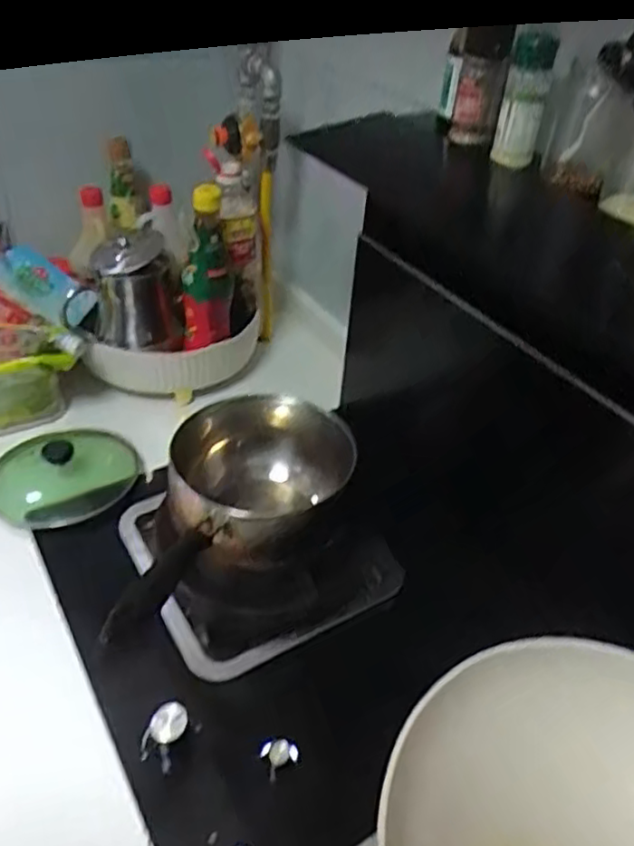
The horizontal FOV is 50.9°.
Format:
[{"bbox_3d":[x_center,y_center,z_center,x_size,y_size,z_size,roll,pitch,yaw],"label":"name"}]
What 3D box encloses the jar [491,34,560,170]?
[{"bbox_3d":[0.189,-0.293,0.610,0.035,0.105,0.035,9,40,4],"label":"jar"}]

